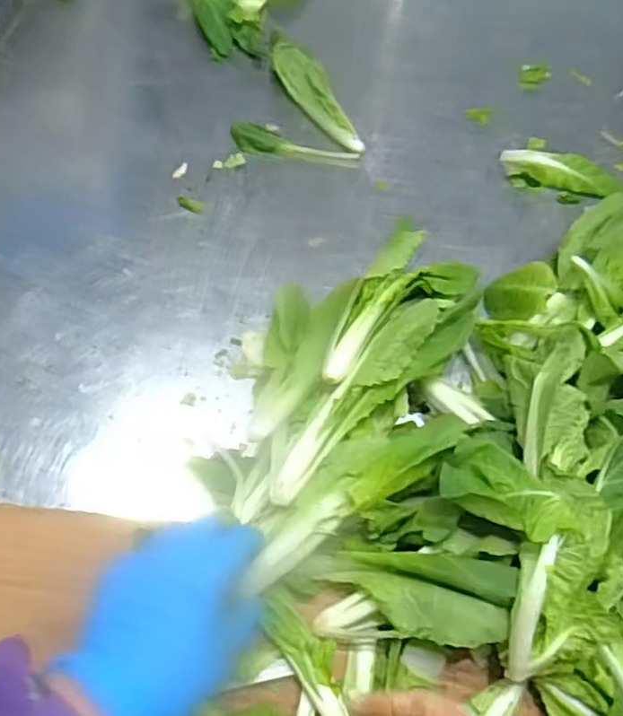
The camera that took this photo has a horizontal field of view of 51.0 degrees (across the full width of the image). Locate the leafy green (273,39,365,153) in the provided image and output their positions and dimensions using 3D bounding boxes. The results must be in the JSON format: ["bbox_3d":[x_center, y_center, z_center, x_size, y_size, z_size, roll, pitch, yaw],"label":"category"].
[{"bbox_3d":[0.004,-0.263,0.658,0.031,0.036,0.157,-28,65,-17],"label":"leafy green"}]

